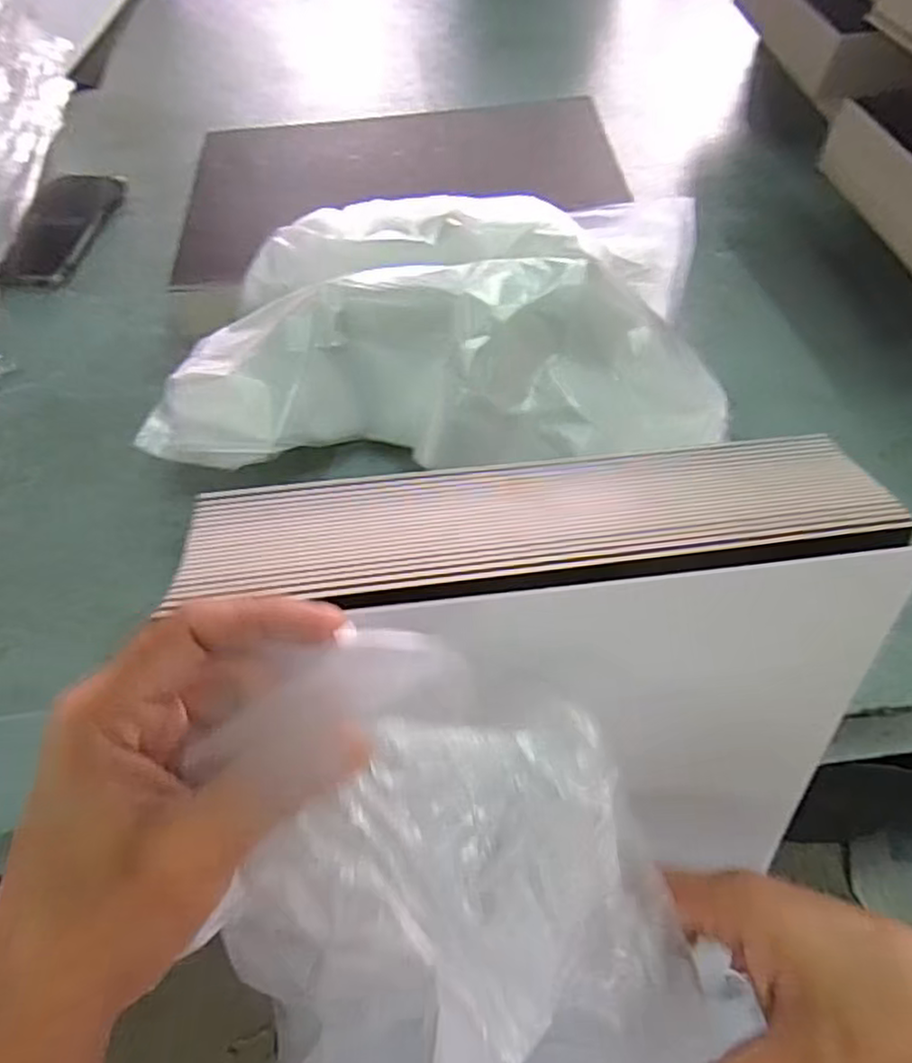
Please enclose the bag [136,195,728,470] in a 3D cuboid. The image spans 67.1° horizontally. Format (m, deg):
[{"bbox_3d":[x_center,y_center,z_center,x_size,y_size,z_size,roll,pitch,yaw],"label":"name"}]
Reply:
[{"bbox_3d":[-0.013,-0.129,0.477,0.389,0.126,0.174,-8,54,-5],"label":"bag"}]

